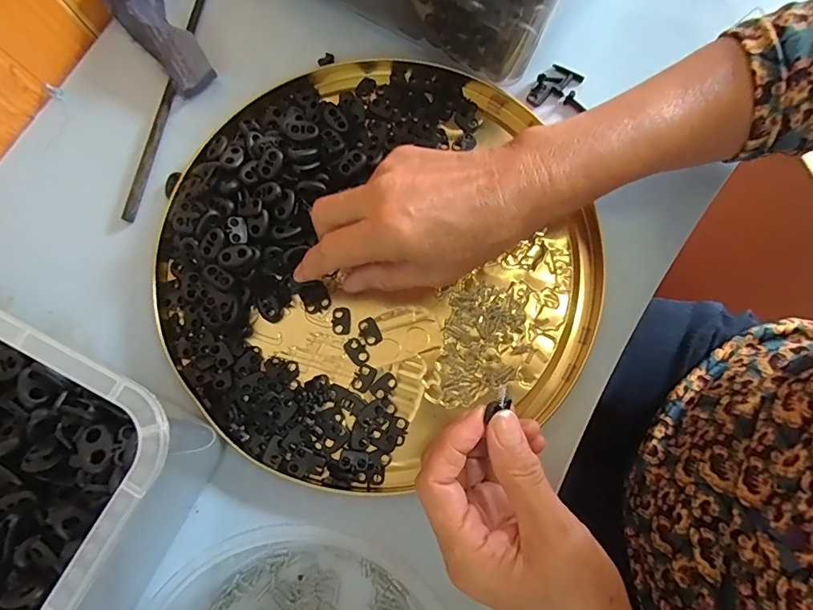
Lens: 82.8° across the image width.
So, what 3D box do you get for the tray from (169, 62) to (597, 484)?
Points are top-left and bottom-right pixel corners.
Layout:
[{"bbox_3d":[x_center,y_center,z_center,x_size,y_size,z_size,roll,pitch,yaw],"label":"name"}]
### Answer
[{"bbox_3d":[-0.027,-0.042,0.310,0.280,0.029,0.290,0,77,2],"label":"tray"}]

